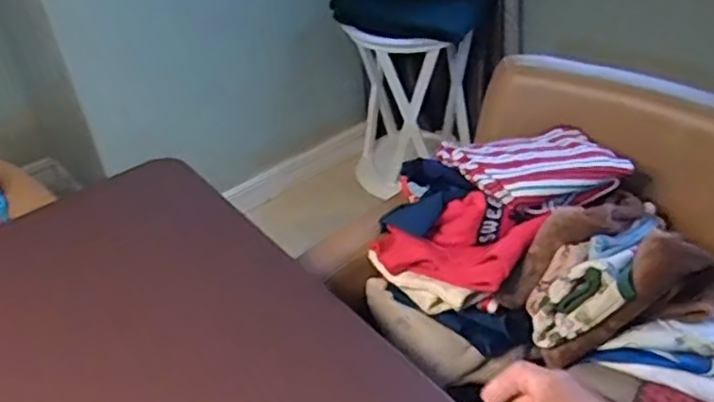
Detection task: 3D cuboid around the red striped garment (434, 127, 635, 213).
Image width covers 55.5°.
[{"bbox_3d":[0.253,-0.052,0.980,0.235,0.041,0.171,-16,37,-14],"label":"red striped garment"}]

